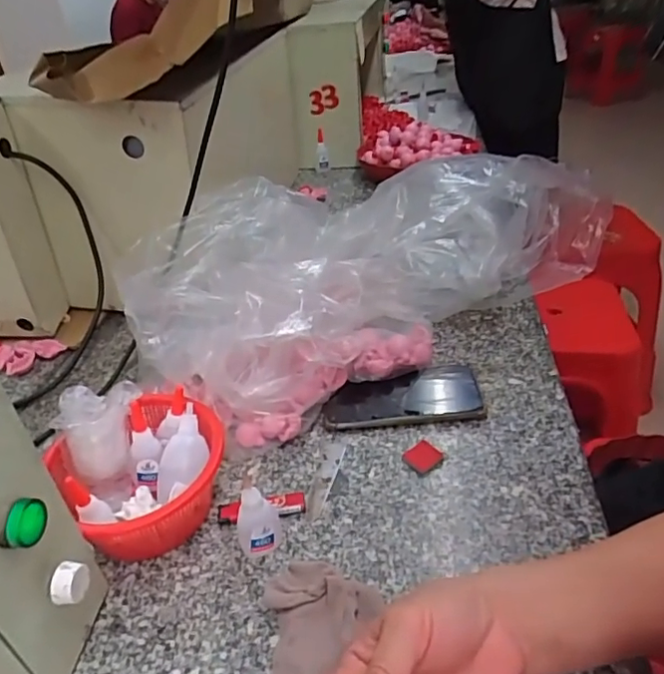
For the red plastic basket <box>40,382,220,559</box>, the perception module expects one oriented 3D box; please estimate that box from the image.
[{"bbox_3d":[-0.158,0.120,0.492,0.134,0.080,0.144,-29,40,-30],"label":"red plastic basket"}]

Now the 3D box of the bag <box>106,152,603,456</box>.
[{"bbox_3d":[0.059,-0.097,0.704,0.600,0.204,0.242,-27,40,-29],"label":"bag"}]

